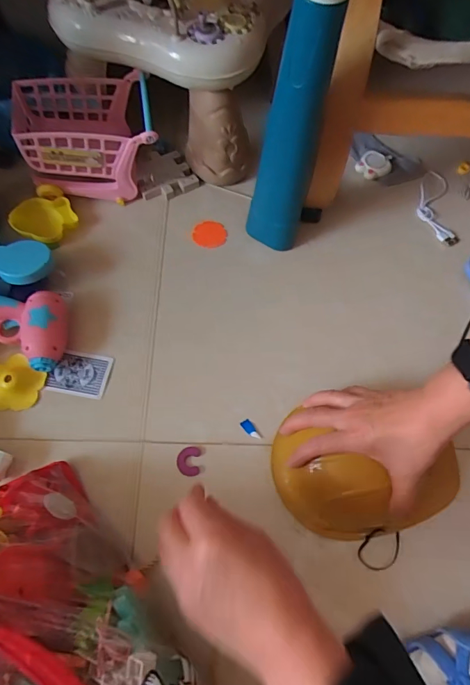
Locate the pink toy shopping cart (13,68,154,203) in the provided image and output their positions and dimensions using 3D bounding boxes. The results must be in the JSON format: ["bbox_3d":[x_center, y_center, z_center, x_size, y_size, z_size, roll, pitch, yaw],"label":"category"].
[{"bbox_3d":[-0.203,-0.287,0.605,0.179,0.127,0.120,-3,68,-3],"label":"pink toy shopping cart"}]

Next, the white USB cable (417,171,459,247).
[{"bbox_3d":[0.313,-0.212,0.662,0.053,0.011,0.142,2,67,-1],"label":"white USB cable"}]

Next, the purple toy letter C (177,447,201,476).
[{"bbox_3d":[-0.054,0.137,0.492,0.027,0.008,0.034,2,67,-1],"label":"purple toy letter C"}]

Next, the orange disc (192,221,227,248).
[{"bbox_3d":[-0.037,-0.161,0.628,0.050,0.004,0.046,1,68,-2],"label":"orange disc"}]

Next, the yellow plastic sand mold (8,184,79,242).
[{"bbox_3d":[-0.271,-0.178,0.602,0.081,0.040,0.079,1,68,-2],"label":"yellow plastic sand mold"}]

